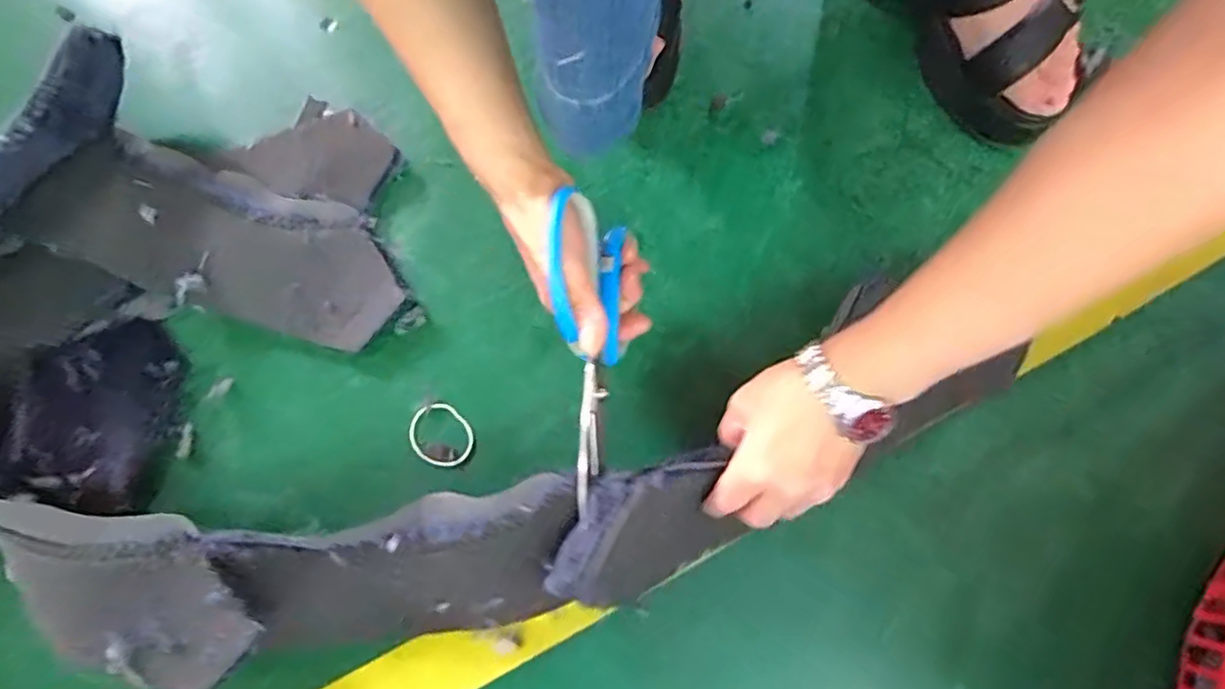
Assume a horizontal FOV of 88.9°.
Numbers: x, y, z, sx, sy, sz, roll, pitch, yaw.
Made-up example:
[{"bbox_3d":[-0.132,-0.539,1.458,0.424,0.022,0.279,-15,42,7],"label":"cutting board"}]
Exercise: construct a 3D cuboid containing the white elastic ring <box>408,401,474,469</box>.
[{"bbox_3d":[-0.123,0.065,0.446,0.048,0.004,0.040,42,82,8],"label":"white elastic ring"}]

